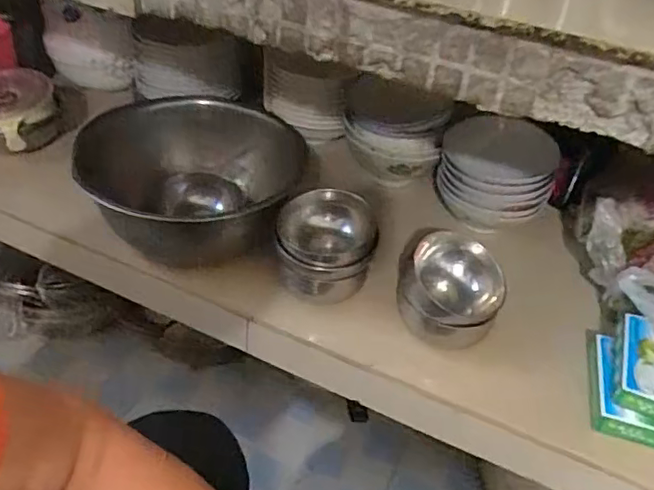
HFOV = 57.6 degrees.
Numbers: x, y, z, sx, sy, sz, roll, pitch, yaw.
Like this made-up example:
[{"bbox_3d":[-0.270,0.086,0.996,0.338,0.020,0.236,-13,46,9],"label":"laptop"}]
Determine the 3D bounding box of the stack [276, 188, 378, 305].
[{"bbox_3d":[0.000,0.005,0.710,0.108,0.101,0.106,11,39,5],"label":"stack"}]

